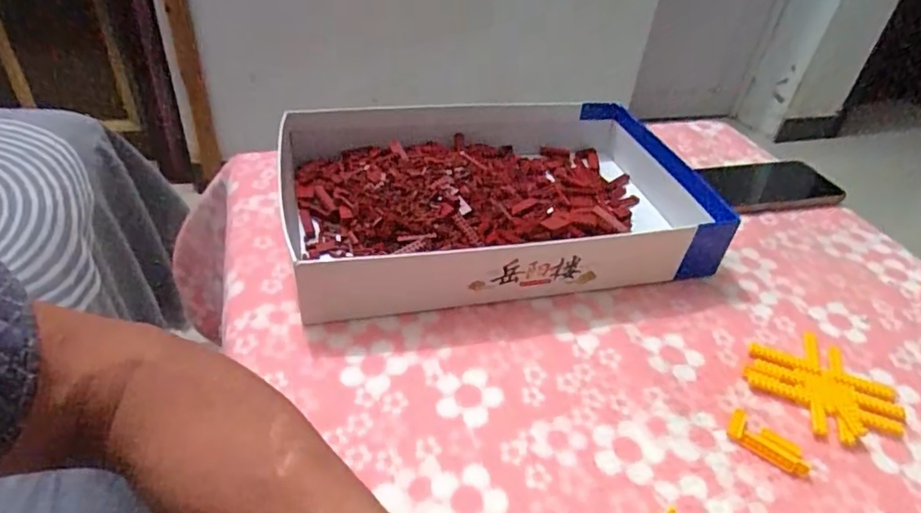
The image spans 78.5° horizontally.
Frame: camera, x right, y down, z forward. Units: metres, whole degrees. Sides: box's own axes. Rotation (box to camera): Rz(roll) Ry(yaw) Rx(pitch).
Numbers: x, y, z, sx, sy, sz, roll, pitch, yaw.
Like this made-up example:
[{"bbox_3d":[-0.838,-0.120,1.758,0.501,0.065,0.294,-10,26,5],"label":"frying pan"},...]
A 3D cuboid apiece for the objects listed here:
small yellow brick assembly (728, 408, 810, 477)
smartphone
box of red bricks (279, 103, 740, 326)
[{"bbox_3d":[0.193,0.118,0.353,0.050,0.007,0.021,32,45,29],"label":"small yellow brick assembly"},{"bbox_3d":[0.332,-0.079,0.611,0.139,0.015,0.083,-5,40,-15],"label":"smartphone"},{"bbox_3d":[0.032,-0.063,0.510,0.347,0.061,0.245,-6,40,-16],"label":"box of red bricks"}]

